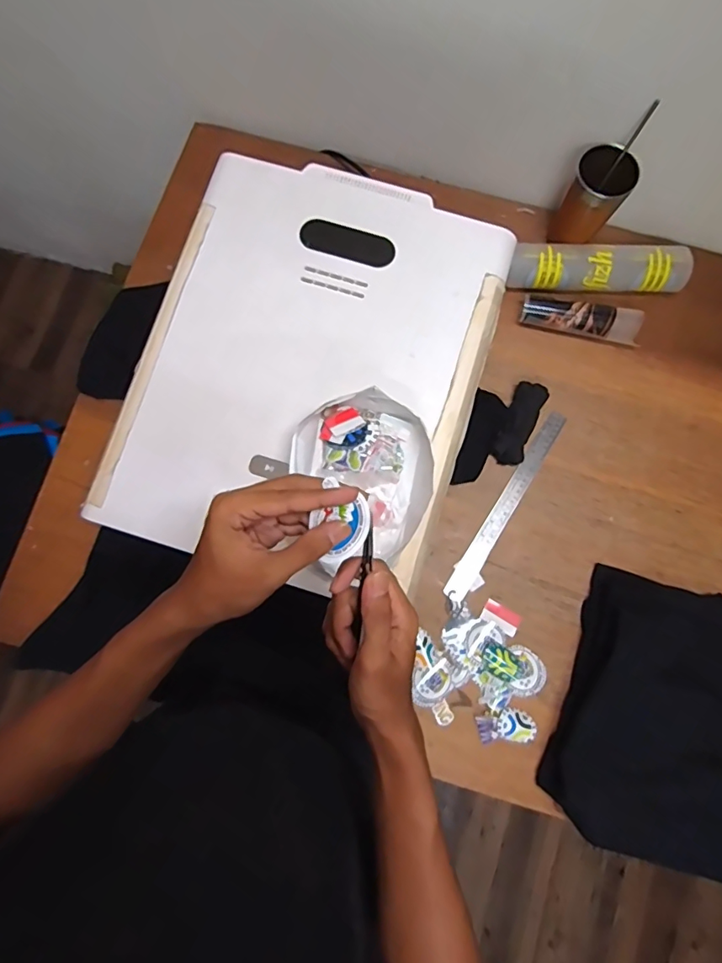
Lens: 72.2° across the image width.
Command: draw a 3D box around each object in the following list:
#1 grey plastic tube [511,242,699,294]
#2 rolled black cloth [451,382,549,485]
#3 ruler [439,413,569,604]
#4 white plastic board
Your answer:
[{"bbox_3d":[0.371,-0.330,0.774,0.269,0.056,0.069,3,81,0],"label":"grey plastic tube"},{"bbox_3d":[0.240,-0.088,0.749,0.052,0.029,0.132,26,82,4],"label":"rolled black cloth"},{"bbox_3d":[0.220,0.033,0.744,0.032,0.006,0.320,31,81,15],"label":"ruler"},{"bbox_3d":[-0.061,-0.142,0.611,0.403,0.031,0.503,16,84,3],"label":"white plastic board"}]

